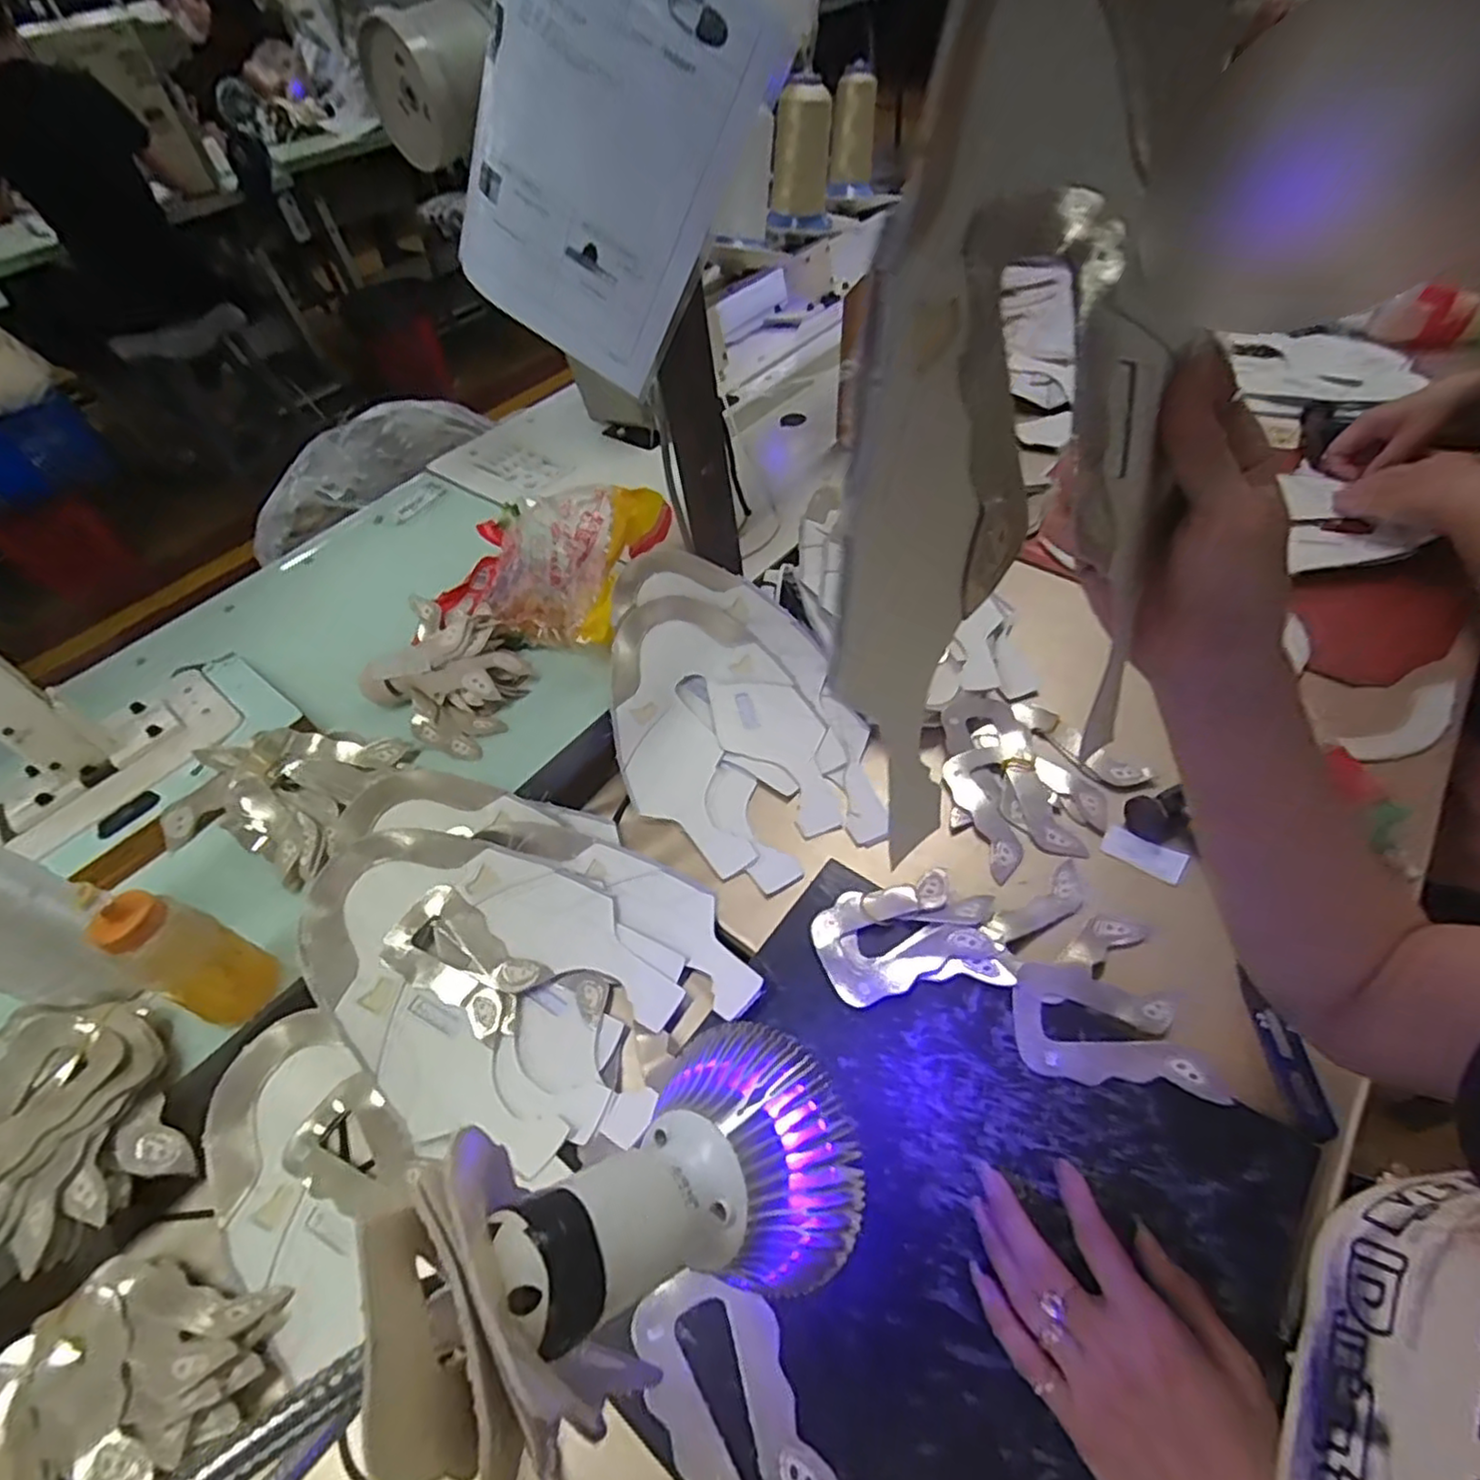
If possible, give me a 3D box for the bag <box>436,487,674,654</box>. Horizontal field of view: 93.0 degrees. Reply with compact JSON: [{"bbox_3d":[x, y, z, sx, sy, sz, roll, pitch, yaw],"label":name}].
[{"bbox_3d":[-0.191,-0.176,0.699,0.214,0.110,0.172,13,53,18],"label":"bag"}]

